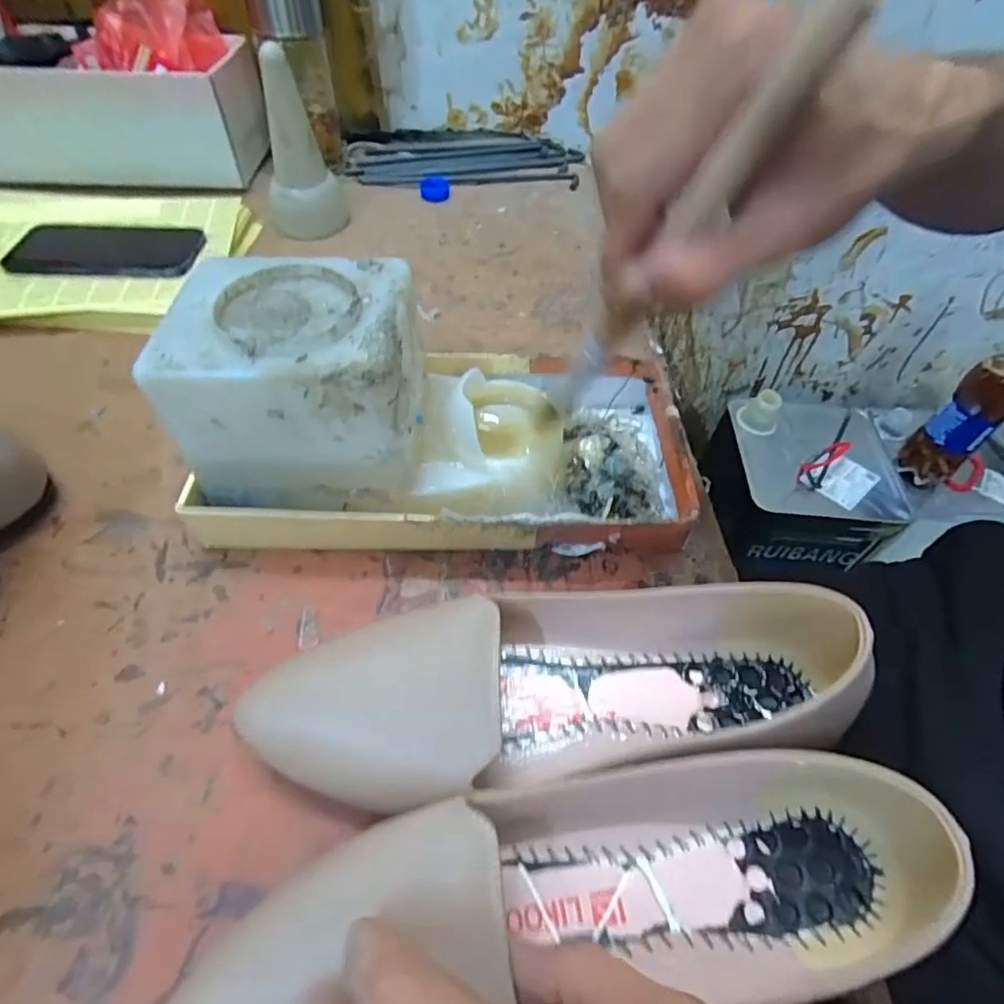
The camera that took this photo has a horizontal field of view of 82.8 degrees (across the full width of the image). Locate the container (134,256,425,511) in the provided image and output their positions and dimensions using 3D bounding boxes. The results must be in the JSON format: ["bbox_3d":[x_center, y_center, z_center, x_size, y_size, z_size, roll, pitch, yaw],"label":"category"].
[{"bbox_3d":[-0.103,-0.065,0.303,0.121,0.085,0.103,-4,53,-5],"label":"container"}]

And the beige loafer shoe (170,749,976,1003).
[{"bbox_3d":[0.038,0.134,0.194,0.282,0.083,0.075,-2,53,-10],"label":"beige loafer shoe"}]

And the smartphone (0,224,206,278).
[{"bbox_3d":[-0.336,-0.213,0.479,0.166,0.013,0.074,1,53,-1],"label":"smartphone"}]

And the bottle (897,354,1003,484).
[{"bbox_3d":[0.667,-0.119,0.818,0.061,0.231,0.071,-31,60,-23],"label":"bottle"}]

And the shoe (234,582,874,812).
[{"bbox_3d":[0.028,0.078,0.249,0.272,0.080,0.079,-5,53,-6],"label":"shoe"}]

